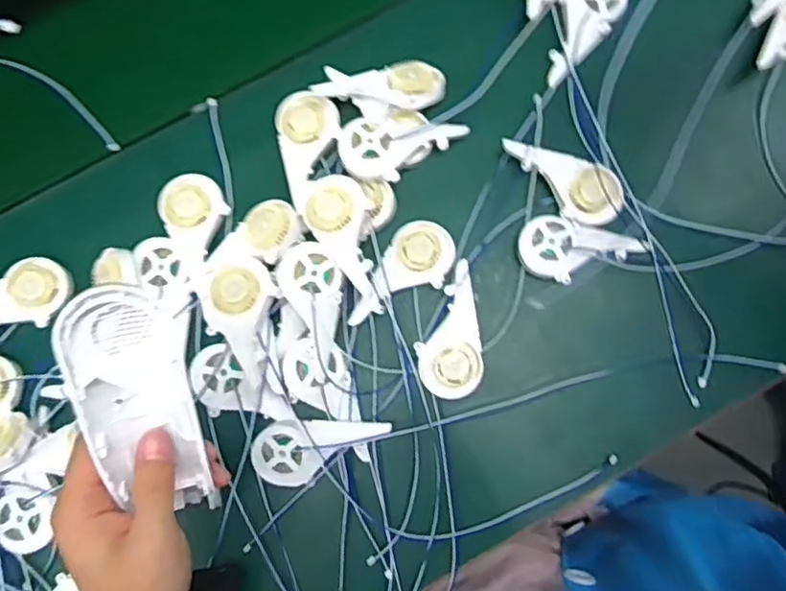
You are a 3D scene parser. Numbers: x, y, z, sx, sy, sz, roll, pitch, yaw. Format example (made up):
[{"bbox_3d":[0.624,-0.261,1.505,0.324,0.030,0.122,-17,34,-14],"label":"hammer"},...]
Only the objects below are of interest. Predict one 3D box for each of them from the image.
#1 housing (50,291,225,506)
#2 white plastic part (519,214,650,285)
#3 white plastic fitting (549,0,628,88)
[{"bbox_3d":[-0.127,0.065,0.331,0.051,0.158,0.027,-8,37,-1],"label":"housing"},{"bbox_3d":[0.136,-0.030,0.462,0.087,0.018,0.043,14,82,2],"label":"white plastic part"},{"bbox_3d":[0.144,-0.204,0.484,0.043,0.009,0.095,25,93,5],"label":"white plastic fitting"}]

